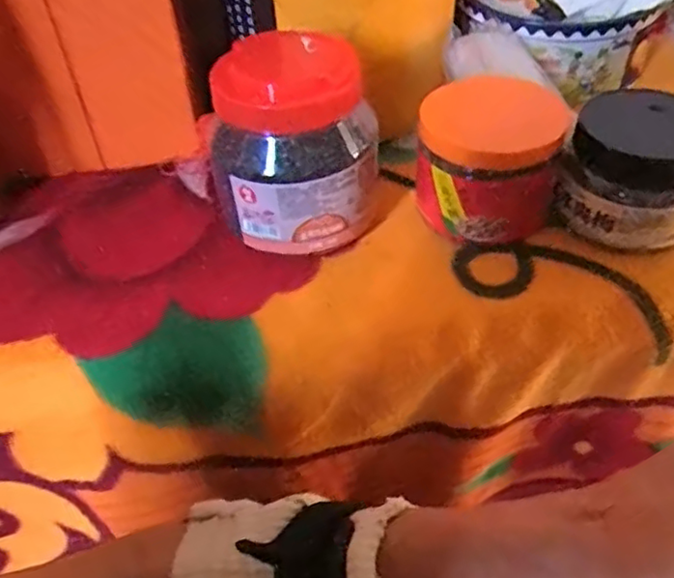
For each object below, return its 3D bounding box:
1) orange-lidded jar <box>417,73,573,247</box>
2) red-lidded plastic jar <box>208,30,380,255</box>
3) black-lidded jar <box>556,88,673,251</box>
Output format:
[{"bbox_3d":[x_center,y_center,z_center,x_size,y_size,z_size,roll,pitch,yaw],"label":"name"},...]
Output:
[{"bbox_3d":[0.109,-0.093,0.460,0.096,0.074,0.100,-2,49,2],"label":"orange-lidded jar"},{"bbox_3d":[-0.031,-0.102,0.449,0.112,0.120,0.117,-2,49,2],"label":"red-lidded plastic jar"},{"bbox_3d":[0.207,-0.082,0.441,0.094,0.073,0.091,-2,49,2],"label":"black-lidded jar"}]

